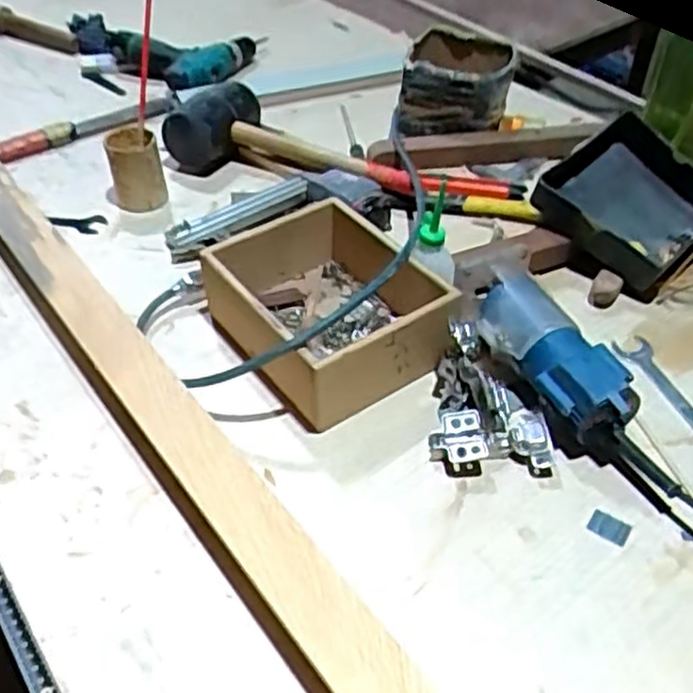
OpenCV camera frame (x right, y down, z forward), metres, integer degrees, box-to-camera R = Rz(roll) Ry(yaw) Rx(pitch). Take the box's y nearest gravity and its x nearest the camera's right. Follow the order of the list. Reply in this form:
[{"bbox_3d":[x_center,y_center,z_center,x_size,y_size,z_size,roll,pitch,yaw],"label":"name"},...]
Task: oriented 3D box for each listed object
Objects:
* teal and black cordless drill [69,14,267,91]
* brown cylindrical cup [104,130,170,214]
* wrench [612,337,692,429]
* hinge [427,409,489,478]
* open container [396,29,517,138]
[{"bbox_3d":[-0.304,-0.475,1.199,0.305,0.076,0.200,-3,45,-2],"label":"teal and black cordless drill"},{"bbox_3d":[-0.265,-0.224,0.918,0.061,0.094,0.071,-18,48,-16],"label":"brown cylindrical cup"},{"bbox_3d":[0.310,0.034,0.709,0.036,0.006,0.128,-18,48,-16],"label":"wrench"},{"bbox_3d":[0.098,0.082,0.649,0.047,0.023,0.065,1,45,2],"label":"hinge"},{"bbox_3d":[0.159,-0.377,1.068,0.158,0.105,0.170,8,46,9],"label":"open container"}]

